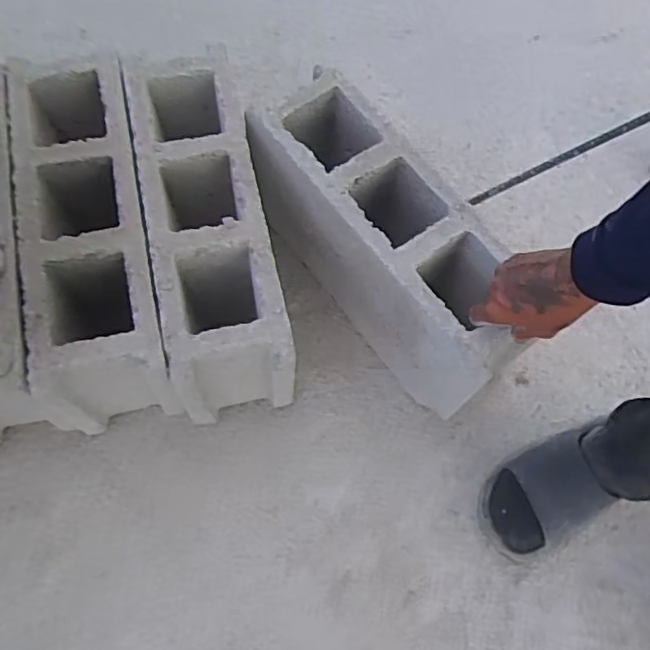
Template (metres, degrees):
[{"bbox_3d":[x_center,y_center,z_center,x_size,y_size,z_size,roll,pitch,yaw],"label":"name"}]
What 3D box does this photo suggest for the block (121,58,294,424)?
[{"bbox_3d":[-0.132,-0.099,0.700,0.123,0.196,0.379,-11,71,-6],"label":"block"}]

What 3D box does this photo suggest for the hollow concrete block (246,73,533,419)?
[{"bbox_3d":[0.077,-0.088,0.693,0.135,0.180,0.364,-37,76,-14],"label":"hollow concrete block"}]

